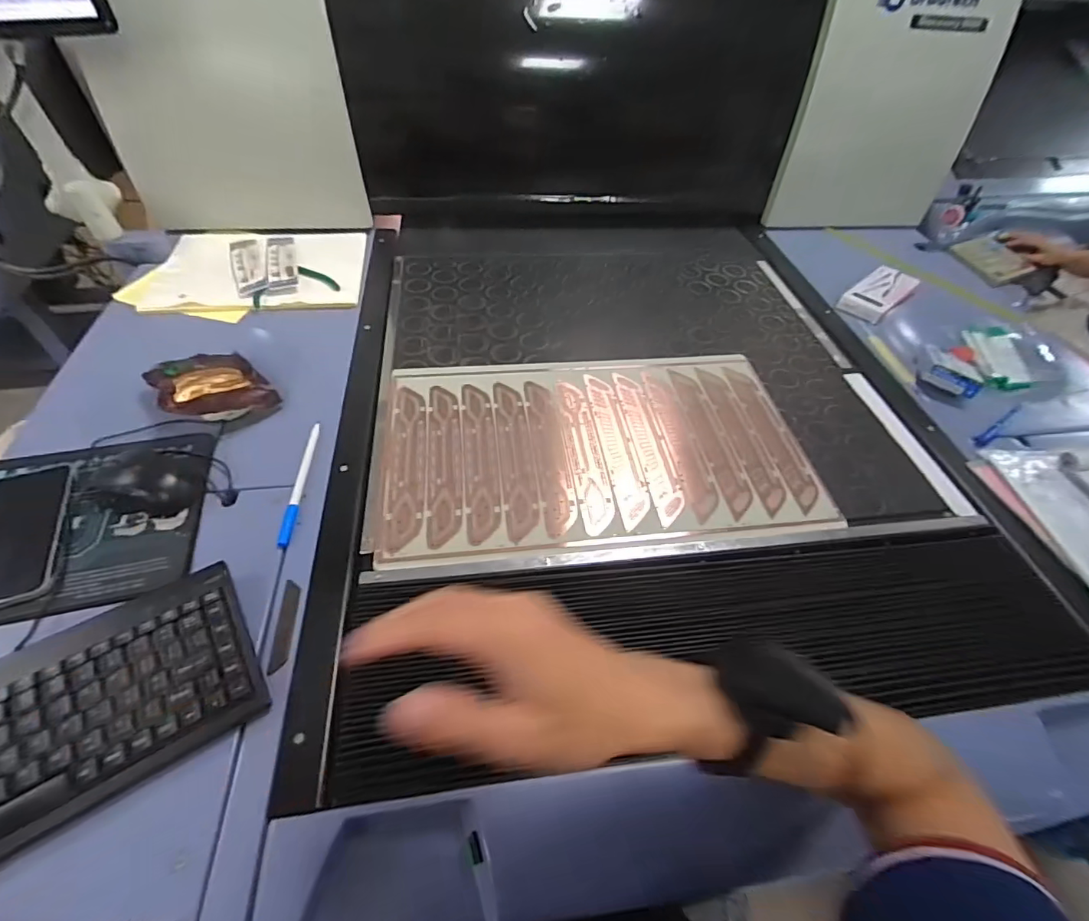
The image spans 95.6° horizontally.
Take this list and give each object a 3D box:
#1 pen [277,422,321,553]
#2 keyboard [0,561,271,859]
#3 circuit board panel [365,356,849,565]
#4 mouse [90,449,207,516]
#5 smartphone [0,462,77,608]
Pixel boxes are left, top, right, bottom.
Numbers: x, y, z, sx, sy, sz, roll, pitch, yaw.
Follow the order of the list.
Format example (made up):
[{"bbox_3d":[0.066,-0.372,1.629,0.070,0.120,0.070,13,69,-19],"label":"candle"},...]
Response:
[{"bbox_3d":[-0.272,0.021,0.552,0.012,0.006,0.170,-2,50,-5],"label":"pen"},{"bbox_3d":[-0.378,0.204,0.371,0.288,0.031,0.145,-27,56,-24],"label":"keyboard"},{"bbox_3d":[0.064,-0.027,0.619,0.509,0.008,0.301,-4,50,-7],"label":"circuit board panel"},{"bbox_3d":[-0.420,0.021,0.526,0.104,0.032,0.063,6,49,1],"label":"mouse"},{"bbox_3d":[-0.516,0.067,0.486,0.081,0.012,0.172,-16,52,-17],"label":"smartphone"}]

